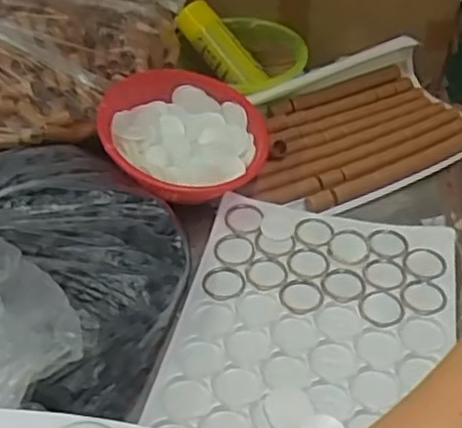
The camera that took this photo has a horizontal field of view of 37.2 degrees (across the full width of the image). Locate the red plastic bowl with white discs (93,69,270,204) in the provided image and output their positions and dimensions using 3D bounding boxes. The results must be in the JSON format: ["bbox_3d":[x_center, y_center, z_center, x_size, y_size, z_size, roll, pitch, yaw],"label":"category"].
[{"bbox_3d":[-0.066,-0.103,0.956,0.233,0.075,0.233,10,46,-11],"label":"red plastic bowl with white discs"}]

